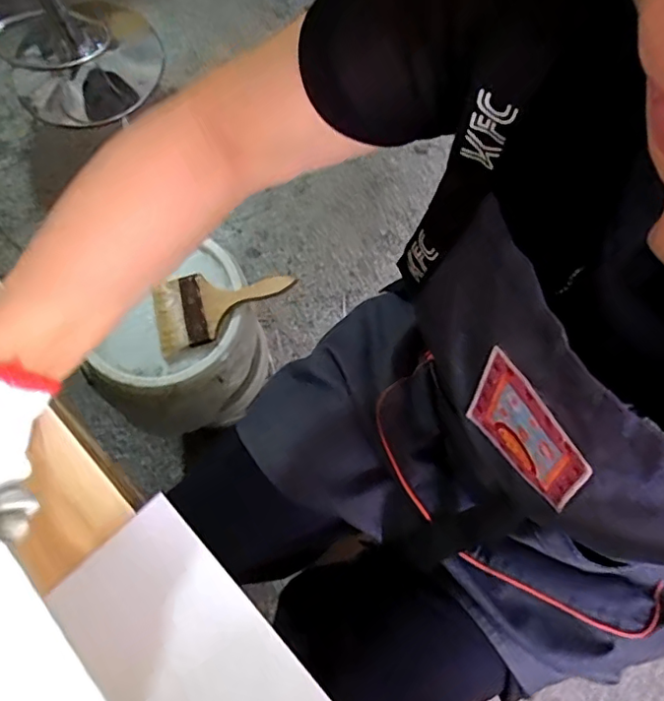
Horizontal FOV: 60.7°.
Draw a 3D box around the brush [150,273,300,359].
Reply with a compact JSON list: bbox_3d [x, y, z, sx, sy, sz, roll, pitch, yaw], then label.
[{"bbox_3d":[-0.154,-0.071,0.791,0.196,0.031,0.091,-20,74,-6],"label":"brush"}]

